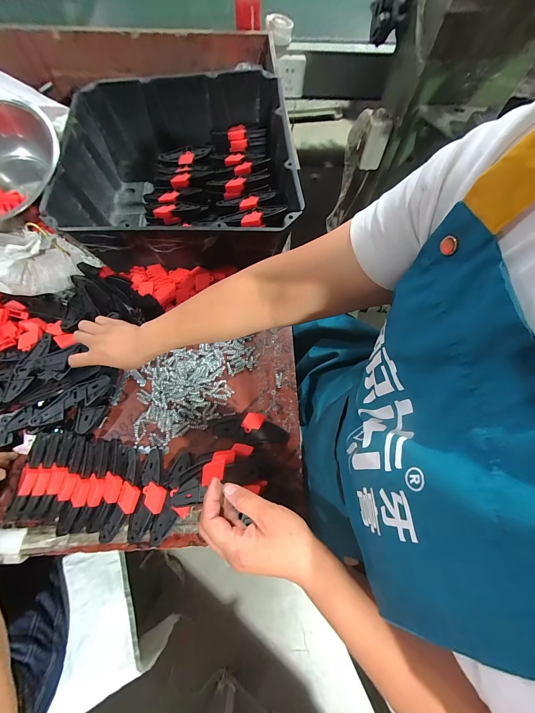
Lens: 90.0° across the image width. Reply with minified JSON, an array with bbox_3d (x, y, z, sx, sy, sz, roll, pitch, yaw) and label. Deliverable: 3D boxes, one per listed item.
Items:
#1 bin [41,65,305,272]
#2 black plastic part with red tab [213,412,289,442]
[{"bbox_3d":[-0.182,-0.391,0.587,0.443,0.156,0.473,-5,67,-4],"label":"bin"},{"bbox_3d":[-0.027,0.122,0.455,0.121,0.014,0.045,1,67,-2],"label":"black plastic part with red tab"}]

